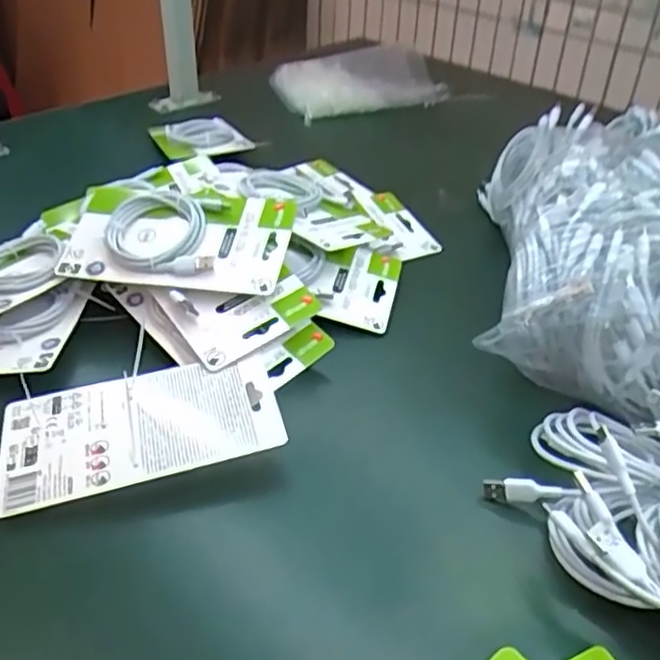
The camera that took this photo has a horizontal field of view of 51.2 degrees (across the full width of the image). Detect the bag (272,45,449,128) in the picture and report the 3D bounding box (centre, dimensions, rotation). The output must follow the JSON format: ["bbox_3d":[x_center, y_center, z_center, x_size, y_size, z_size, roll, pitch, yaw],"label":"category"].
[{"bbox_3d":[0.047,-0.326,0.930,0.212,0.068,0.134,-17,42,-23],"label":"bag"}]

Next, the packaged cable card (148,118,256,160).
[{"bbox_3d":[-0.158,-0.231,0.833,0.079,0.023,0.145,-28,47,-33],"label":"packaged cable card"}]

